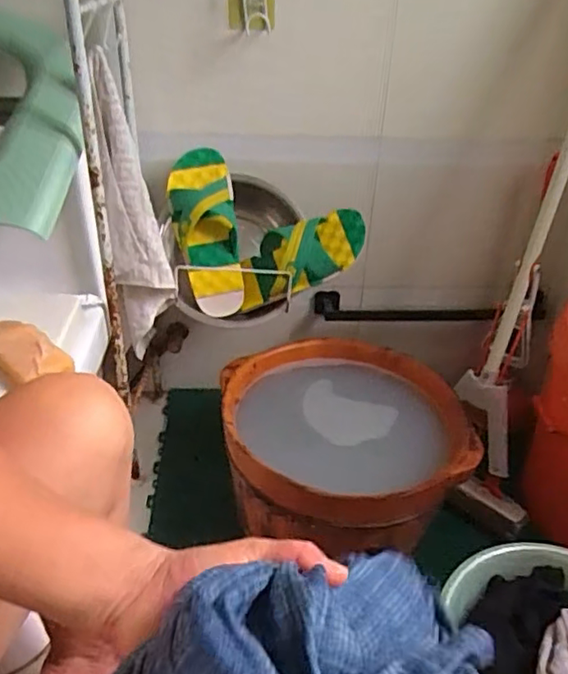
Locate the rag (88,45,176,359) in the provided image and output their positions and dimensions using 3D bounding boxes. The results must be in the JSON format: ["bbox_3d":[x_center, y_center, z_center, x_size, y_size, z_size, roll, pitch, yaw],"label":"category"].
[{"bbox_3d":[-0.211,-0.154,0.867,0.093,0.422,0.077,-5,39,-16],"label":"rag"}]

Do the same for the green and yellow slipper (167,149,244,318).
[{"bbox_3d":[-0.123,-0.168,0.979,0.103,0.270,0.075,-13,10,-25],"label":"green and yellow slipper"}]

